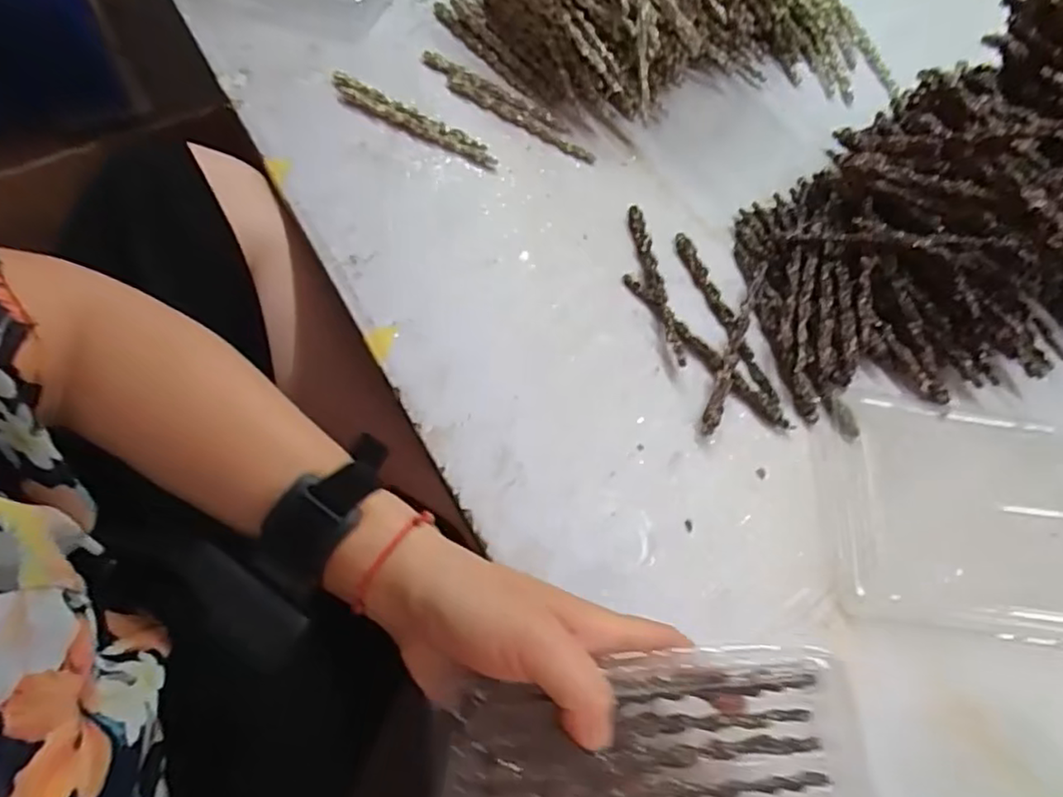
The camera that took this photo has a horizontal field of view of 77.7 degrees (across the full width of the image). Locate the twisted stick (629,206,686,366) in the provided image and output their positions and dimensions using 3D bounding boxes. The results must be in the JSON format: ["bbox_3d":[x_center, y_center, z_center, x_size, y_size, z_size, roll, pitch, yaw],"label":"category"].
[{"bbox_3d":[0.090,-0.084,0.482,0.013,0.009,0.147,-5,61,-7],"label":"twisted stick"}]

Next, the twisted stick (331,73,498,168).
[{"bbox_3d":[-0.099,-0.234,0.557,0.164,0.013,0.023,28,62,11],"label":"twisted stick"}]

